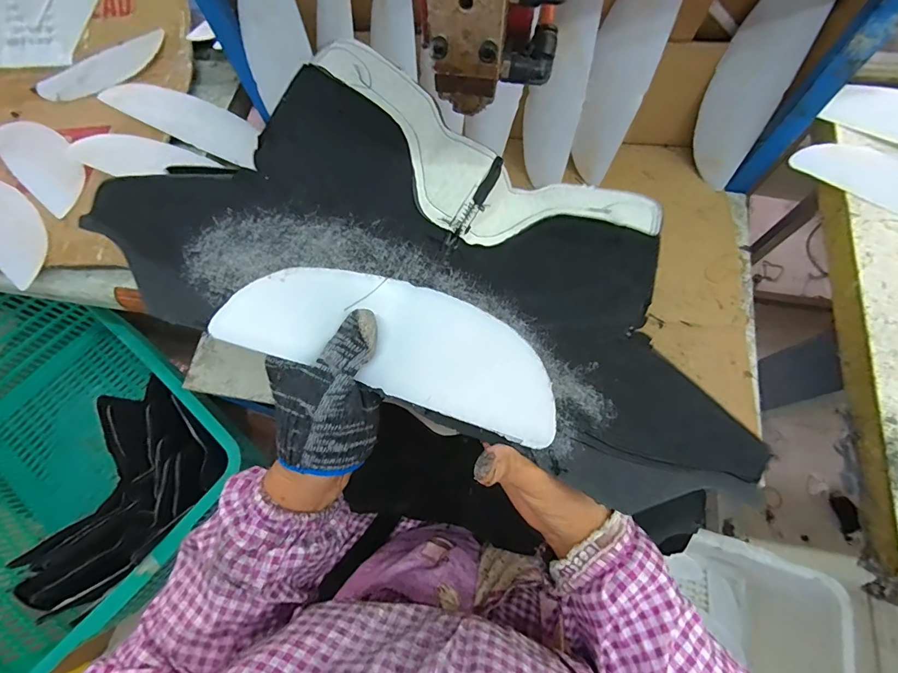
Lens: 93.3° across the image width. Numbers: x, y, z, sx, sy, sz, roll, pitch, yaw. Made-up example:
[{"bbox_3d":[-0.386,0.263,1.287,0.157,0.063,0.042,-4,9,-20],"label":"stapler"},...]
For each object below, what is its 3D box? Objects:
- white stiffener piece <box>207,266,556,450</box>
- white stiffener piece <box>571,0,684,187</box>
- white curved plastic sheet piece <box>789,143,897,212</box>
[{"bbox_3d":[-0.030,0.002,0.267,0.199,0.044,0.075,19,73,10],"label":"white stiffener piece"},{"bbox_3d":[0.188,-0.284,0.477,0.068,0.216,0.008,28,48,18],"label":"white stiffener piece"},{"bbox_3d":[0.500,-0.164,0.466,0.223,0.008,0.070,26,79,13],"label":"white curved plastic sheet piece"}]

